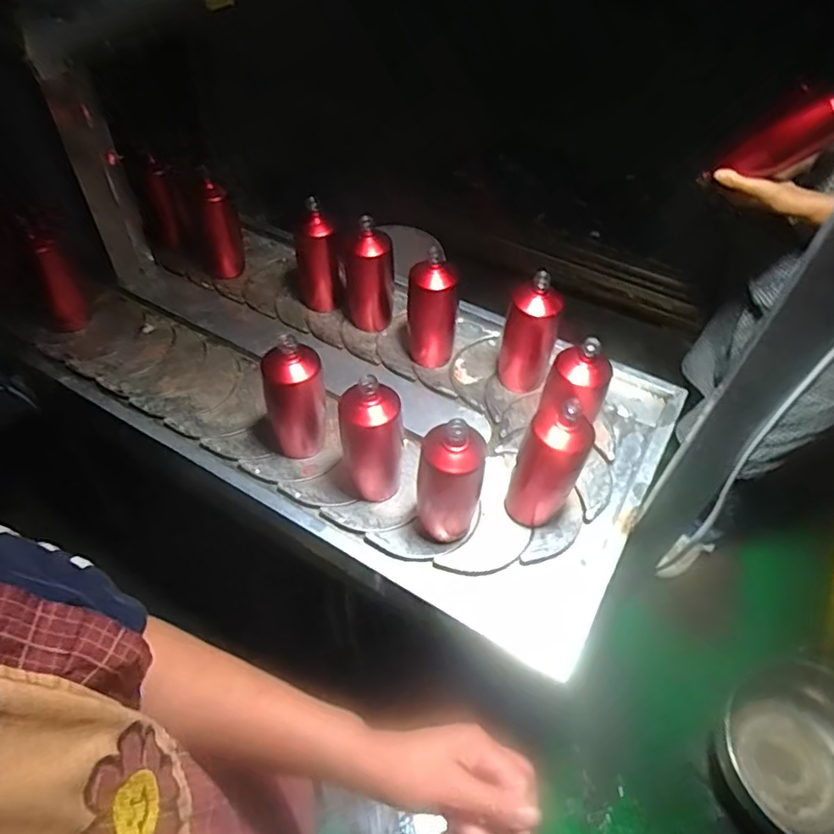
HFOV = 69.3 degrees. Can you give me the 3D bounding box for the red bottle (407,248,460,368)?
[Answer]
[{"bbox_3d":[0.025,-0.179,1.006,0.086,0.196,0.065,-1,45,1],"label":"red bottle"}]

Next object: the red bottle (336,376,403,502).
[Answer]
[{"bbox_3d":[-0.062,0.018,0.826,0.087,0.193,0.087,-7,45,-5],"label":"red bottle"}]

